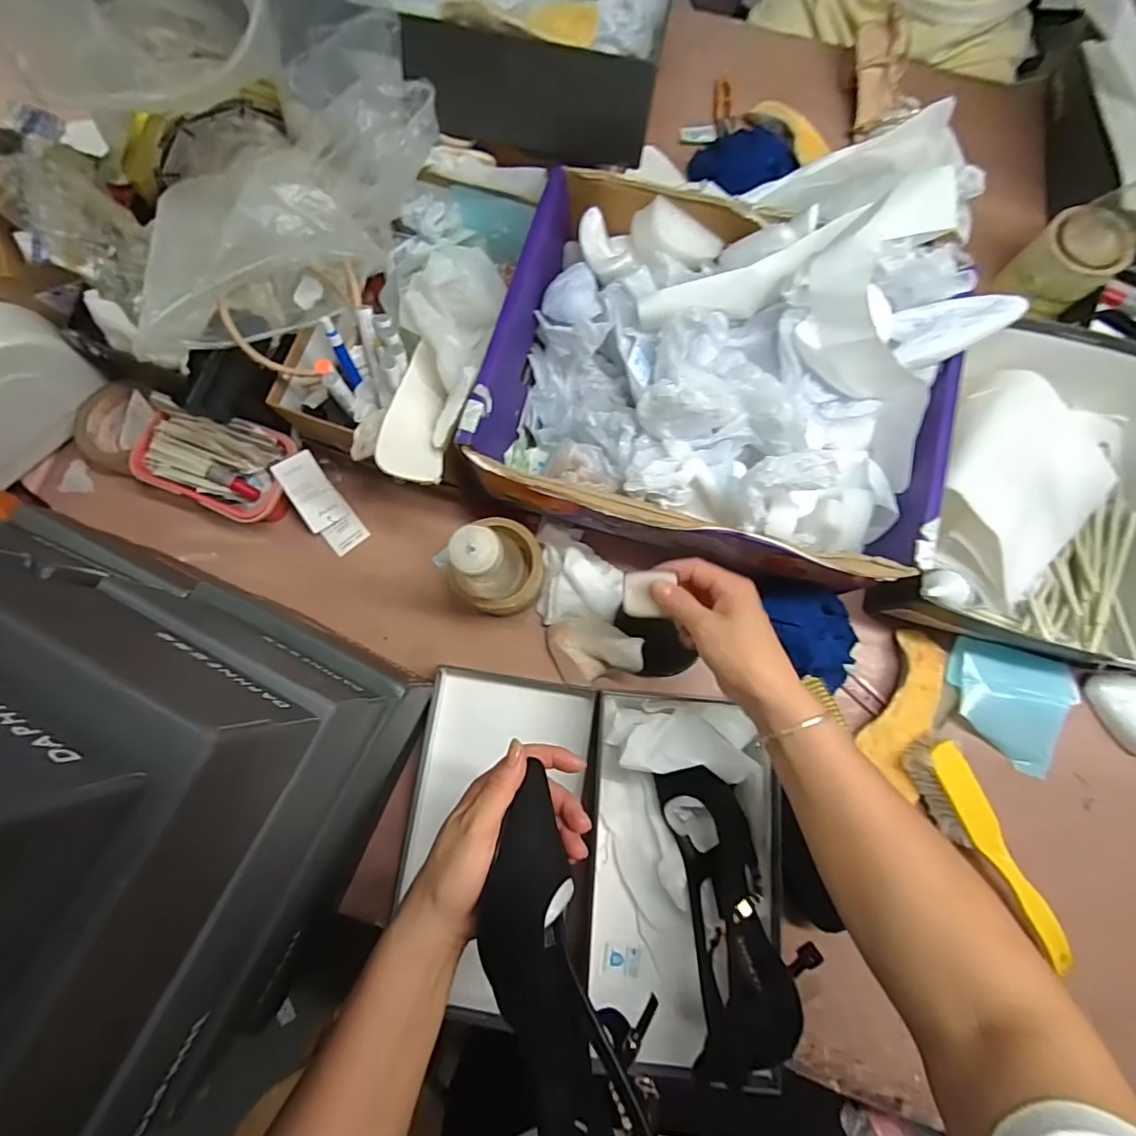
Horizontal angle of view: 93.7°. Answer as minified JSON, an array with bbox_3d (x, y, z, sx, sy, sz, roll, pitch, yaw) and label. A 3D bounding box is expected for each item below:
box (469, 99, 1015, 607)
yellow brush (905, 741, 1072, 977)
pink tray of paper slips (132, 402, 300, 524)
[{"bbox_3d":[0.137,-0.181,0.504,0.402,0.150,0.324,14,80,3],"label":"box"},{"bbox_3d":[0.395,0.271,0.503,0.047,0.037,0.220,-25,80,-4],"label":"yellow brush"},{"bbox_3d":[-0.381,-0.114,0.580,0.171,0.065,0.099,20,81,4],"label":"pink tray of paper slips"}]

